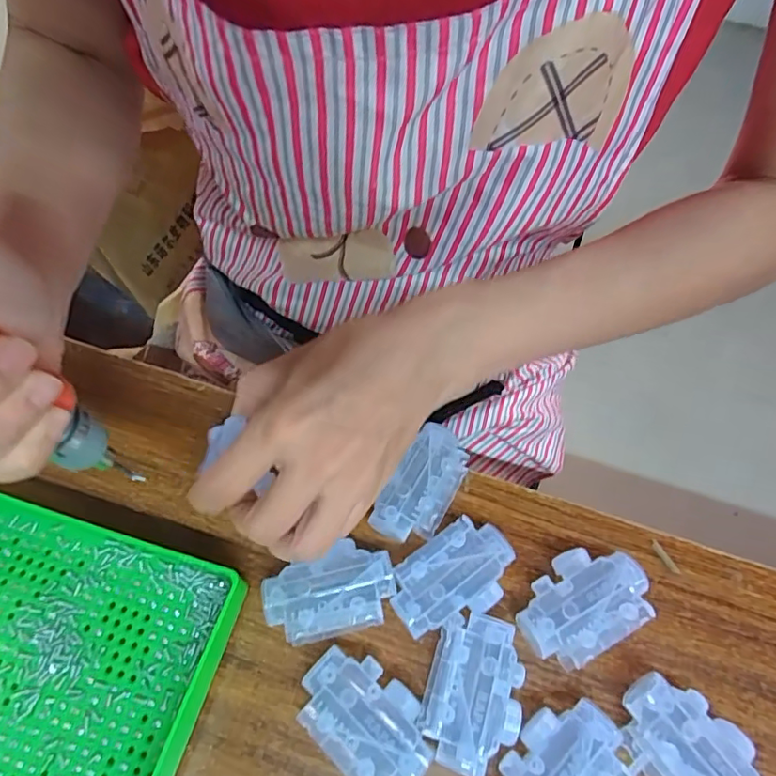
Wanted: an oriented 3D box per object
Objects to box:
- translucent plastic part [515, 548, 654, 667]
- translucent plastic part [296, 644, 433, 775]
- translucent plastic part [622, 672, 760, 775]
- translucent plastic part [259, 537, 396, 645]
[{"bbox_3d":[0.103,0.115,0.293,0.069,0.028,0.045,-28,67,-13],"label":"translucent plastic part"},{"bbox_3d":[-0.011,0.164,0.271,0.068,0.029,0.044,38,70,17],"label":"translucent plastic part"},{"bbox_3d":[0.146,0.176,0.261,0.046,0.030,0.067,-41,70,-17],"label":"translucent plastic part"},{"bbox_3d":[-0.031,0.113,0.297,0.069,0.028,0.041,-12,65,-5],"label":"translucent plastic part"}]

